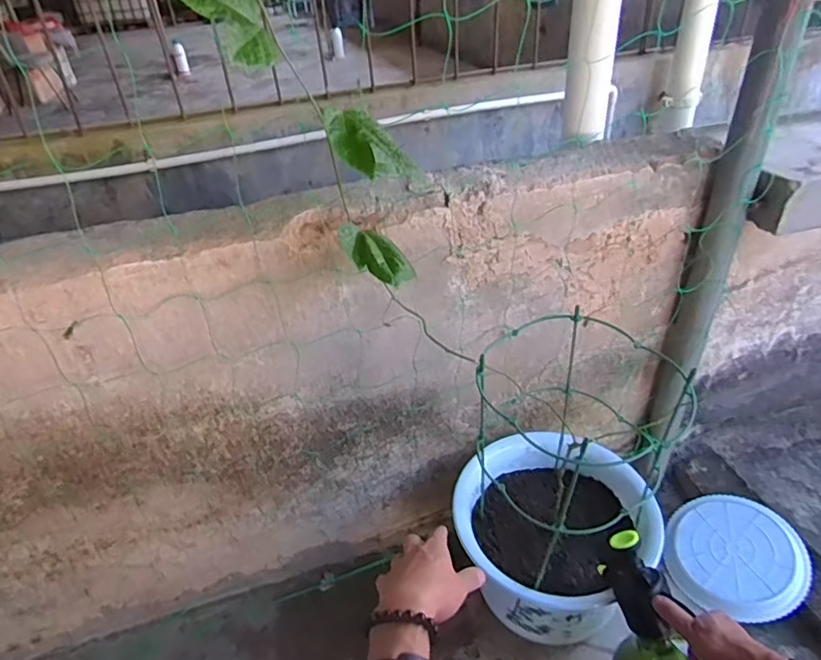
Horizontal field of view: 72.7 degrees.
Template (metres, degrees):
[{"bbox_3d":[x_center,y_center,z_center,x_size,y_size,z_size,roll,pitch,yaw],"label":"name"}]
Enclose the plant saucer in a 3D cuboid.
[{"bbox_3d":[0.621,0.431,1.068,0.234,0.023,0.224,-15,44,16],"label":"plant saucer"}]

